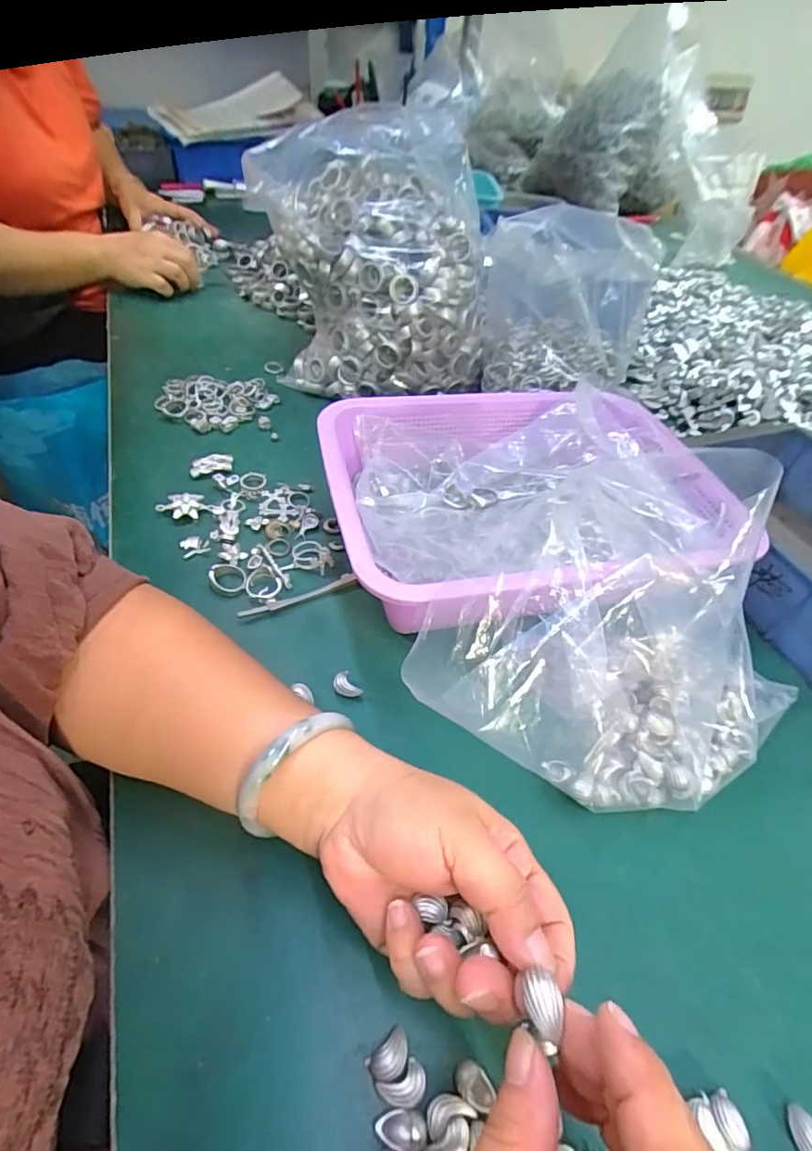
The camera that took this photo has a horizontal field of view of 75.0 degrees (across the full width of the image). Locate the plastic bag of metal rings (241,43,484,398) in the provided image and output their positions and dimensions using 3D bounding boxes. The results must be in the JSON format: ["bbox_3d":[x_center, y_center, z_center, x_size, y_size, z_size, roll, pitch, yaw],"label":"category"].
[{"bbox_3d":[-0.032,-0.315,0.538,0.235,0.249,0.154,-3,49,-9],"label":"plastic bag of metal rings"}]

